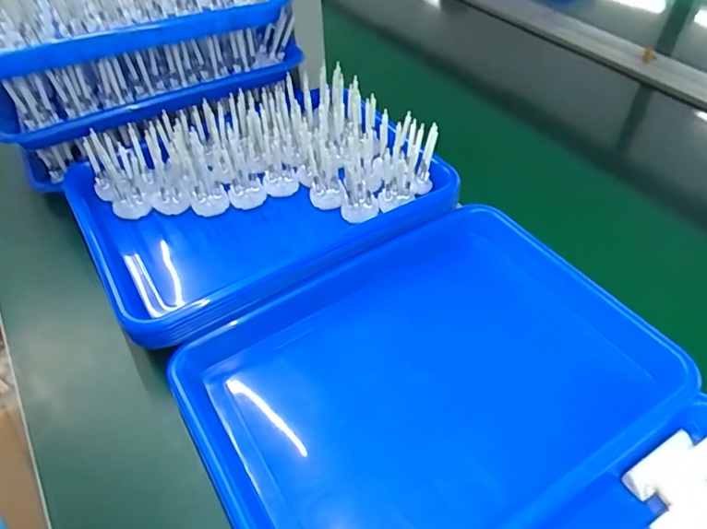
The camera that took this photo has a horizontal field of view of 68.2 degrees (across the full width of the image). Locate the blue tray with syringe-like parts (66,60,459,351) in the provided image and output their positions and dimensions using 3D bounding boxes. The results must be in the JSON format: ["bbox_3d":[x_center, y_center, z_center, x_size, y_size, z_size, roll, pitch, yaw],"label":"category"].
[{"bbox_3d":[-0.098,-0.083,0.526,0.331,0.079,0.256,-25,51,-20],"label":"blue tray with syringe-like parts"}]

